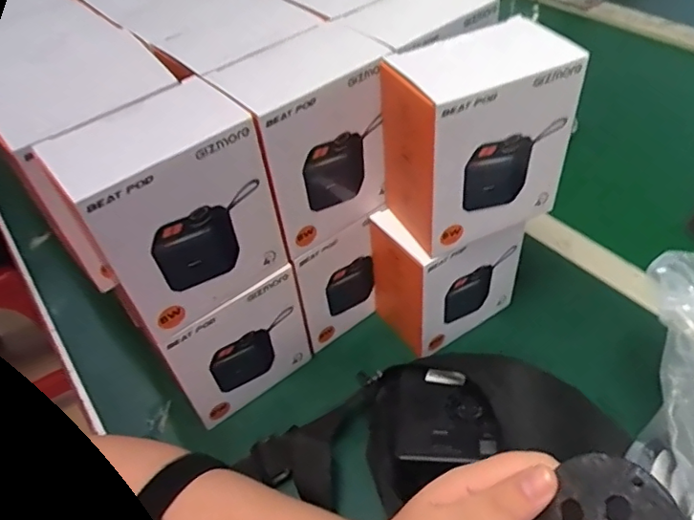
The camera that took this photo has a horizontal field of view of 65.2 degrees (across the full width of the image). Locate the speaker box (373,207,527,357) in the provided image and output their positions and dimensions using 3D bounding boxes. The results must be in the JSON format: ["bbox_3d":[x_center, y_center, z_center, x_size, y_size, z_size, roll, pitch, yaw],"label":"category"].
[{"bbox_3d":[0.075,0.006,0.425,0.106,0.115,0.064,-27,49,-18],"label":"speaker box"}]

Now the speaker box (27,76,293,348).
[{"bbox_3d":[-0.104,-0.029,0.311,0.109,0.116,0.065,-33,51,-23],"label":"speaker box"}]

